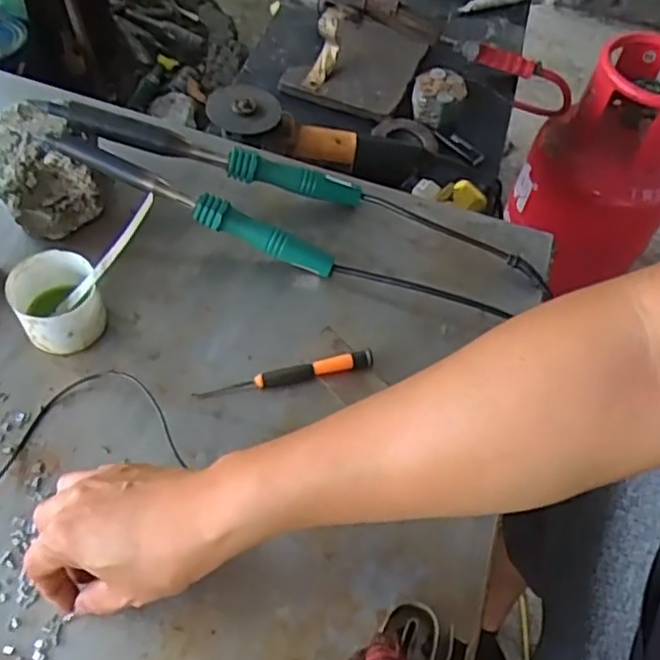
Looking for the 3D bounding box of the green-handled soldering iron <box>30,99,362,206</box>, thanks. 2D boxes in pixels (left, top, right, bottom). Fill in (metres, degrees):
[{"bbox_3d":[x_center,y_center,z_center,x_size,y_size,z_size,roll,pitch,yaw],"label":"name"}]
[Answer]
[{"bbox_3d":[-0.112,-0.160,0.611,0.290,0.026,0.024,14,54,-12],"label":"green-handled soldering iron"}]

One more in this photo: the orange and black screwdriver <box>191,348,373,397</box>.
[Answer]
[{"bbox_3d":[-0.036,0.034,0.542,0.142,0.015,0.017,-10,57,-11],"label":"orange and black screwdriver"}]

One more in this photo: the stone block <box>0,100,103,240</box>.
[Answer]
[{"bbox_3d":[-0.251,-0.143,0.603,0.094,0.074,0.103,-28,62,-22],"label":"stone block"}]

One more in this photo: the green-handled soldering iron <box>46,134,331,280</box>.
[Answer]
[{"bbox_3d":[-0.117,-0.110,0.581,0.263,0.024,0.026,25,56,-6],"label":"green-handled soldering iron"}]

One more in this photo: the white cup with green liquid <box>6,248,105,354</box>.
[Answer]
[{"bbox_3d":[-0.215,-0.020,0.539,0.062,0.052,0.069,-25,61,-20],"label":"white cup with green liquid"}]

